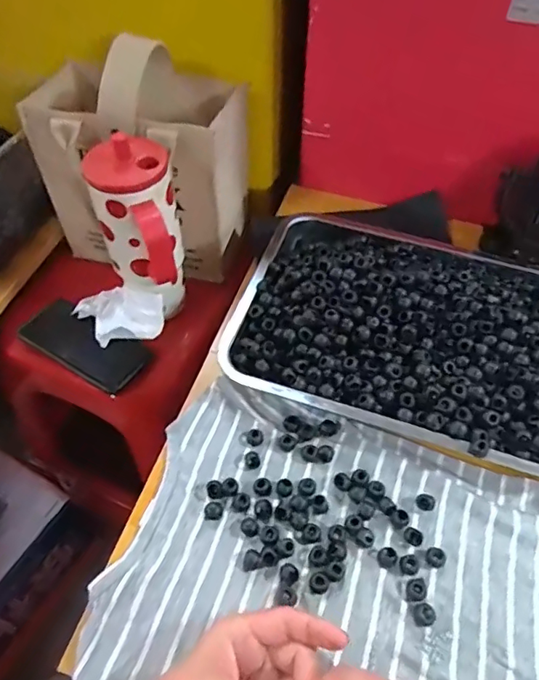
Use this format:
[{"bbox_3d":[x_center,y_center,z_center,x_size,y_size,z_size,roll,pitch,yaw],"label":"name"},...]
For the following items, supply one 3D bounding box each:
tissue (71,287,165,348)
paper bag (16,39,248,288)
[{"bbox_3d":[-0.187,-0.033,0.654,0.103,0.050,0.081,35,61,24],"label":"tissue"},{"bbox_3d":[-0.153,-0.238,0.666,0.235,0.249,0.161,11,54,9],"label":"paper bag"}]

